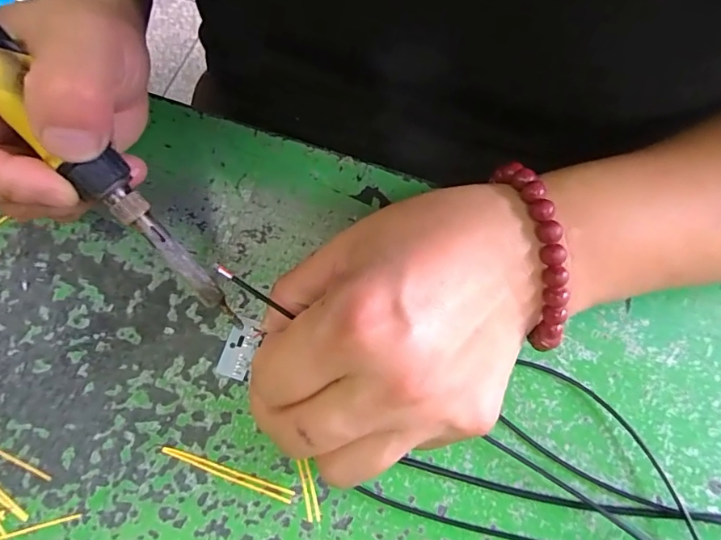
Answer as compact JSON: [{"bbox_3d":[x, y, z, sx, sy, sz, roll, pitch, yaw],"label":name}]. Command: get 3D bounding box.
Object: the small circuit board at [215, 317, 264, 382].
[{"bbox_3d":[-0.050,0.032,0.197,0.013,0.004,0.025,13,72,3],"label":"small circuit board"}]

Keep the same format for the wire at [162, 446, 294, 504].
[{"bbox_3d":[-0.051,0.077,0.180,0.052,0.004,0.005,18,72,4],"label":"wire"}]

